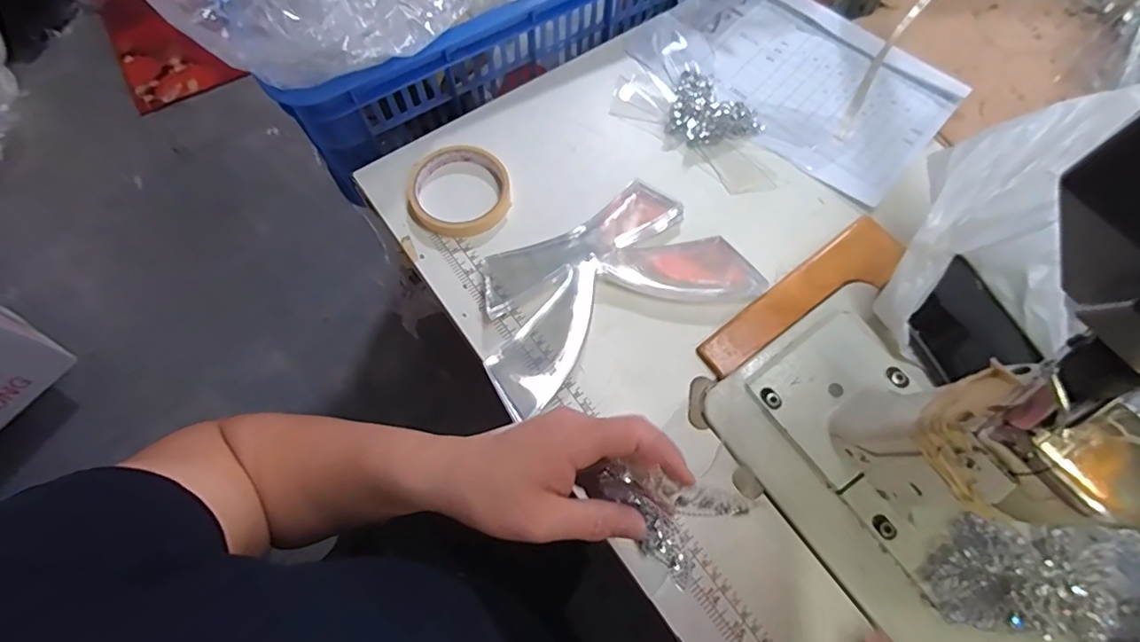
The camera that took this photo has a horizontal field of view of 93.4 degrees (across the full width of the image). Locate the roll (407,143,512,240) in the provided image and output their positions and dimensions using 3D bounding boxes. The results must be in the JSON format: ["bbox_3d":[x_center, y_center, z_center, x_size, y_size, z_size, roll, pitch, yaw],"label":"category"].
[{"bbox_3d":[-0.100,-0.117,0.483,0.089,0.018,0.091,0,69,0],"label":"roll"}]

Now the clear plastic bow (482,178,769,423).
[{"bbox_3d":[0.029,-0.031,0.451,0.233,0.021,0.127,-28,71,-10],"label":"clear plastic bow"}]

